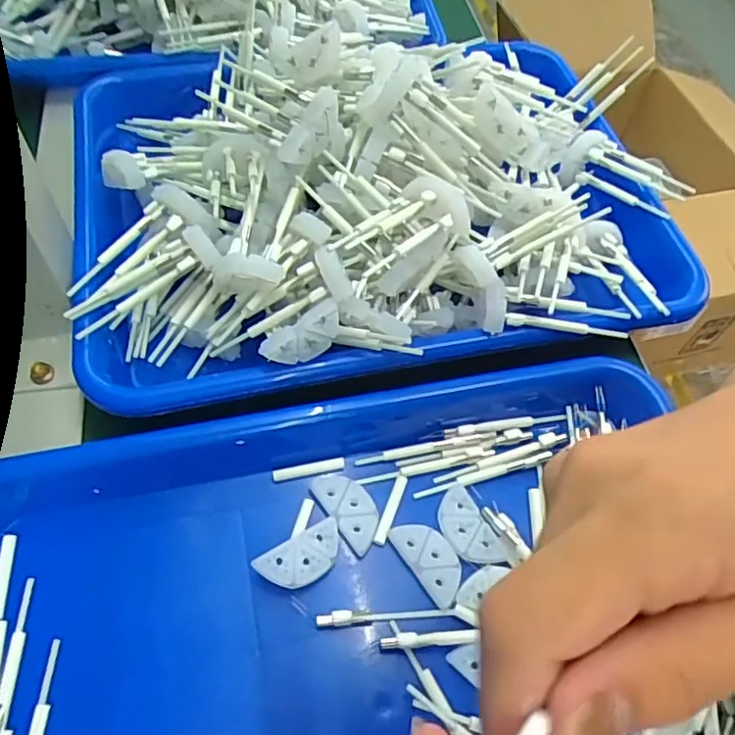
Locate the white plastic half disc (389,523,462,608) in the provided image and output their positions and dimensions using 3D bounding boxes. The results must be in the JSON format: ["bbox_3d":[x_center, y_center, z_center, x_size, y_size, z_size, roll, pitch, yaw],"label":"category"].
[{"bbox_3d":[0.029,0.083,0.263,0.019,0.004,0.038,-30,65,-21],"label":"white plastic half disc"}]

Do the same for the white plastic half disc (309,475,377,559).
[{"bbox_3d":[-0.008,0.063,0.273,0.019,0.005,0.038,-31,65,-21],"label":"white plastic half disc"}]

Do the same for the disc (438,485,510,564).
[{"bbox_3d":[0.044,0.073,0.270,0.021,0.004,0.037,-23,63,-17],"label":"disc"}]

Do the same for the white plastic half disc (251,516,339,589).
[{"bbox_3d":[-0.027,0.081,0.255,0.038,0.007,0.020,-28,64,-19],"label":"white plastic half disc"}]

